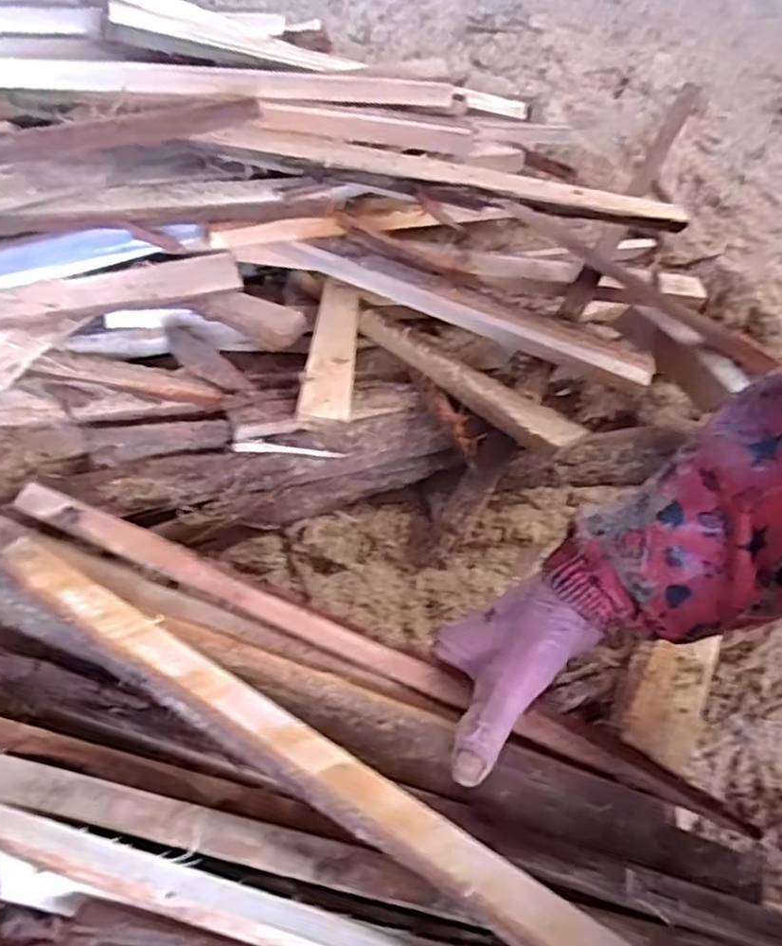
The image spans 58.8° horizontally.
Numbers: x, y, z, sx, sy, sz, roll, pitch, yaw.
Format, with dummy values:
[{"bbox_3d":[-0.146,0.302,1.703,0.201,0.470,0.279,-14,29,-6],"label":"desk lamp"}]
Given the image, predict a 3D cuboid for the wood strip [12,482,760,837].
[{"bbox_3d":[-0.039,0.100,0.430,0.485,0.012,0.020,20,56,15],"label":"wood strip"}]

